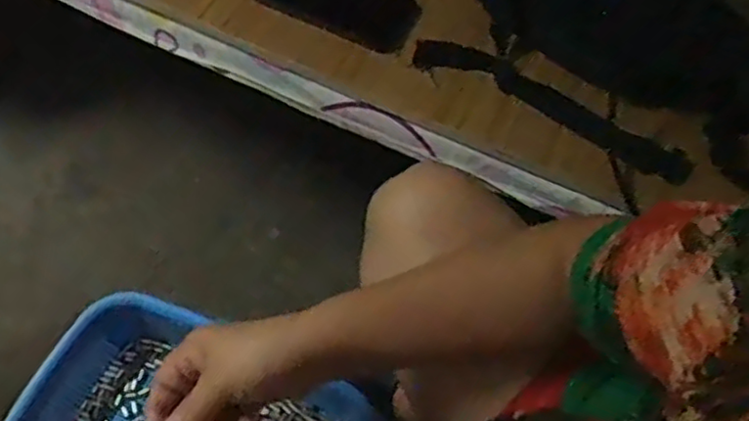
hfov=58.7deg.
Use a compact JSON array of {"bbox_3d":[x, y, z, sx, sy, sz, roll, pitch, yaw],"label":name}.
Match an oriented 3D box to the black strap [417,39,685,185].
[{"bbox_3d":[0.166,-0.103,0.636,0.278,0.025,0.030,29,63,14],"label":"black strap"}]

